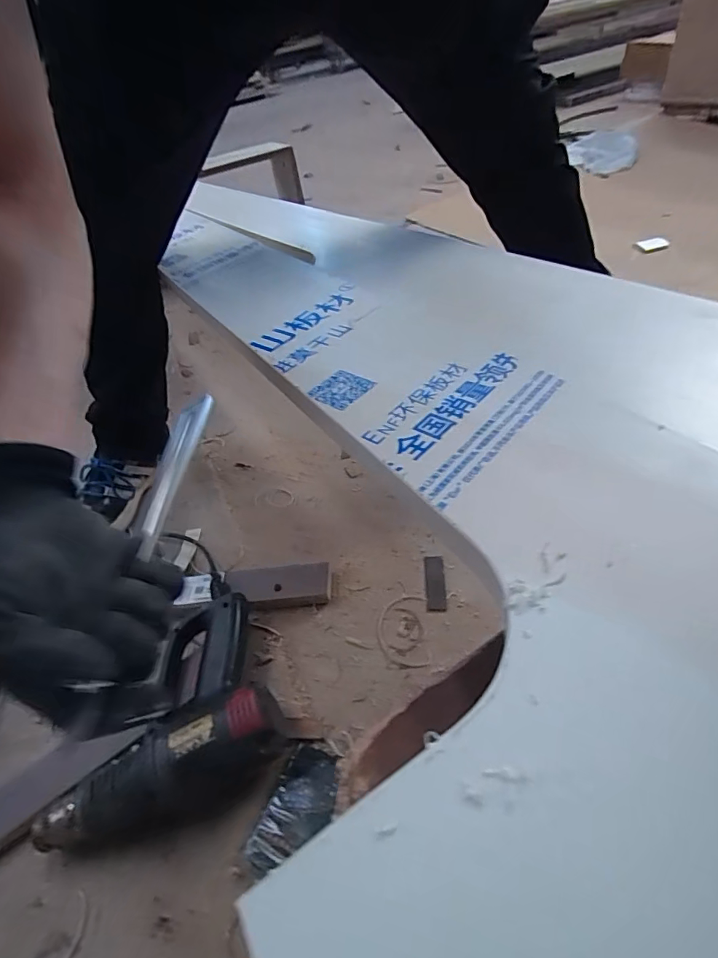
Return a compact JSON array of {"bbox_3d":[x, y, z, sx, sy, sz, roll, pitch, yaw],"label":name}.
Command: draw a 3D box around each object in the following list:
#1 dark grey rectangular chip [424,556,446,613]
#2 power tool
[{"bbox_3d":[0.092,0.126,0.572,0.023,0.006,0.078,-5,43,9],"label":"dark grey rectangular chip"},{"bbox_3d":[-0.197,0.230,0.464,0.224,0.068,0.196,-22,43,-10],"label":"power tool"}]

